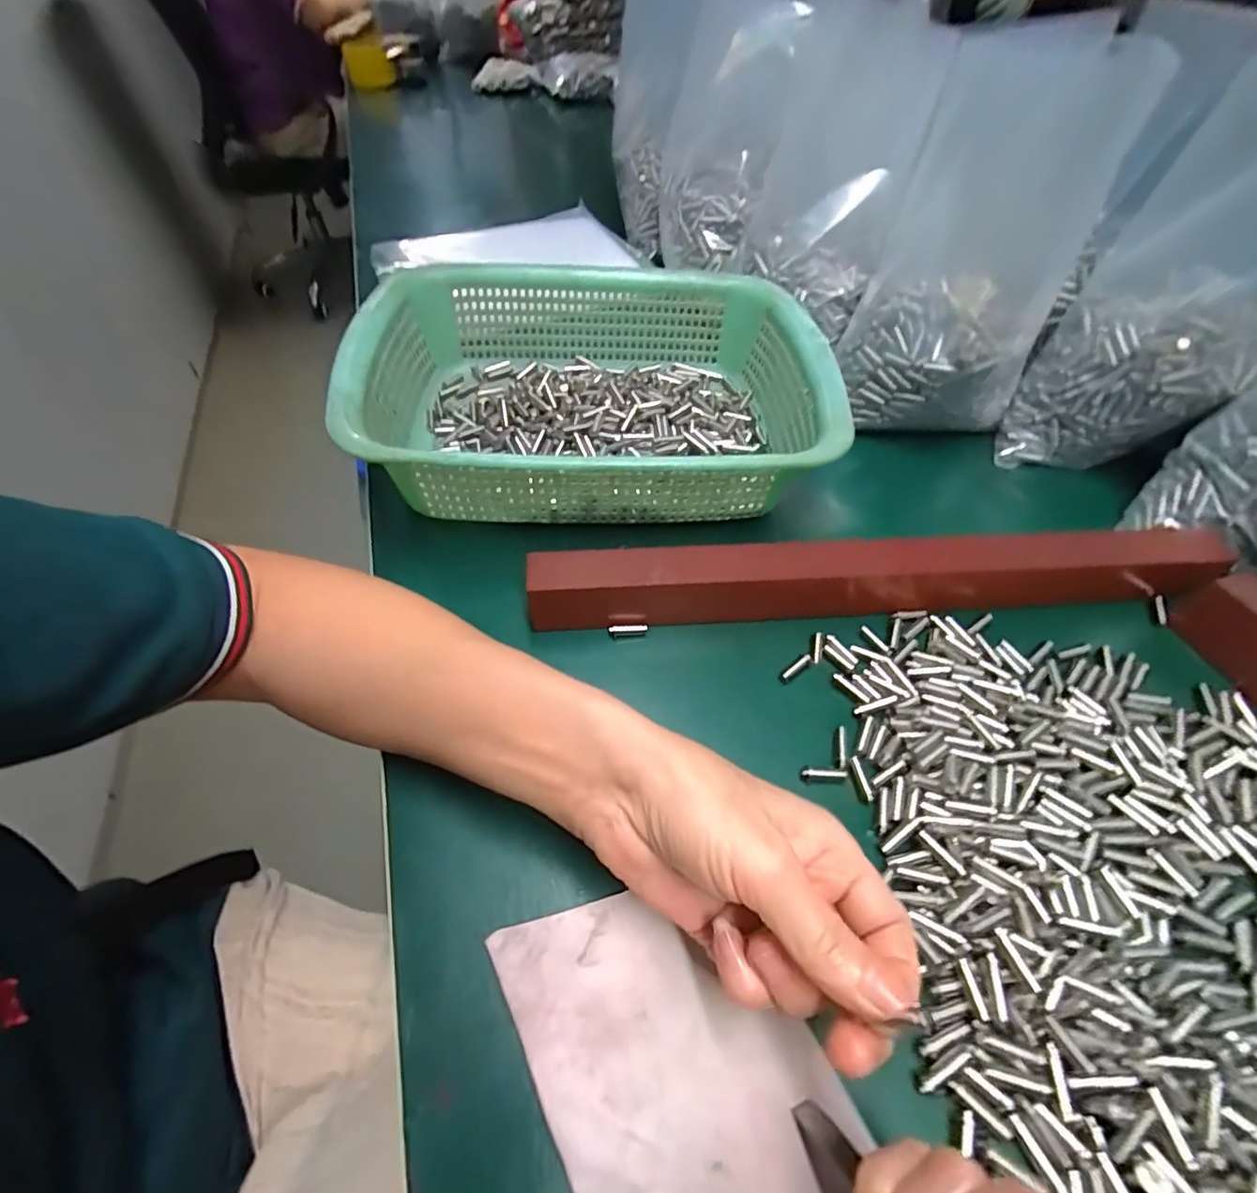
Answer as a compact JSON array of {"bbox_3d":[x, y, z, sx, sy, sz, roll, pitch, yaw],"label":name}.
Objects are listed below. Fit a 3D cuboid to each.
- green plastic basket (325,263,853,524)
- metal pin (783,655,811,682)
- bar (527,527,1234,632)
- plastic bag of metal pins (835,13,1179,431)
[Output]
[{"bbox_3d":[-0.019,-0.139,0.373,0.289,0.074,0.220,-3,53,-3],"label":"green plastic basket"},{"bbox_3d":[0.091,0.038,0.296,0.020,0.005,0.005,-32,60,-23],"label":"metal pin"},{"bbox_3d":[0.140,-0.012,0.308,0.383,0.035,0.032,-3,53,-3],"label":"bar"},{"bbox_3d":[0.234,-0.225,0.372,0.123,0.194,0.126,22,56,15],"label":"plastic bag of metal pins"}]

